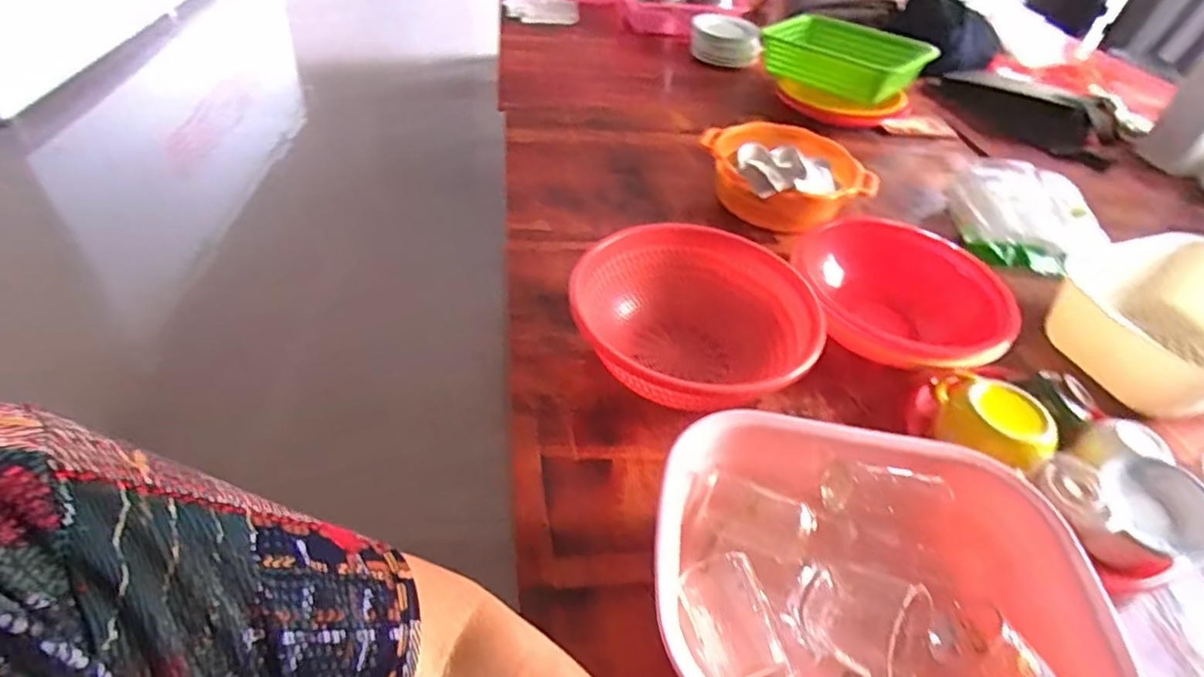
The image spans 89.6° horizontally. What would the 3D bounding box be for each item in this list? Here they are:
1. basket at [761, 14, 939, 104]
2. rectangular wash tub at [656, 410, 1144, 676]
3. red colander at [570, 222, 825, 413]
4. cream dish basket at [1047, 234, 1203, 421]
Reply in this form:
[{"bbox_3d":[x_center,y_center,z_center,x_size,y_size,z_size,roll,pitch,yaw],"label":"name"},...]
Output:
[{"bbox_3d":[0.489,-0.583,1.260,0.184,0.088,0.331,-28,55,-32],"label":"basket"},{"bbox_3d":[0.191,0.186,0.439,0.292,0.097,0.234,9,44,0],"label":"rectangular wash tub"},{"bbox_3d":[0.093,-0.014,0.669,0.241,0.095,0.260,15,44,7],"label":"red colander"},{"bbox_3d":[0.699,-0.014,0.726,0.222,0.118,0.211,-13,48,-21],"label":"cream dish basket"}]

